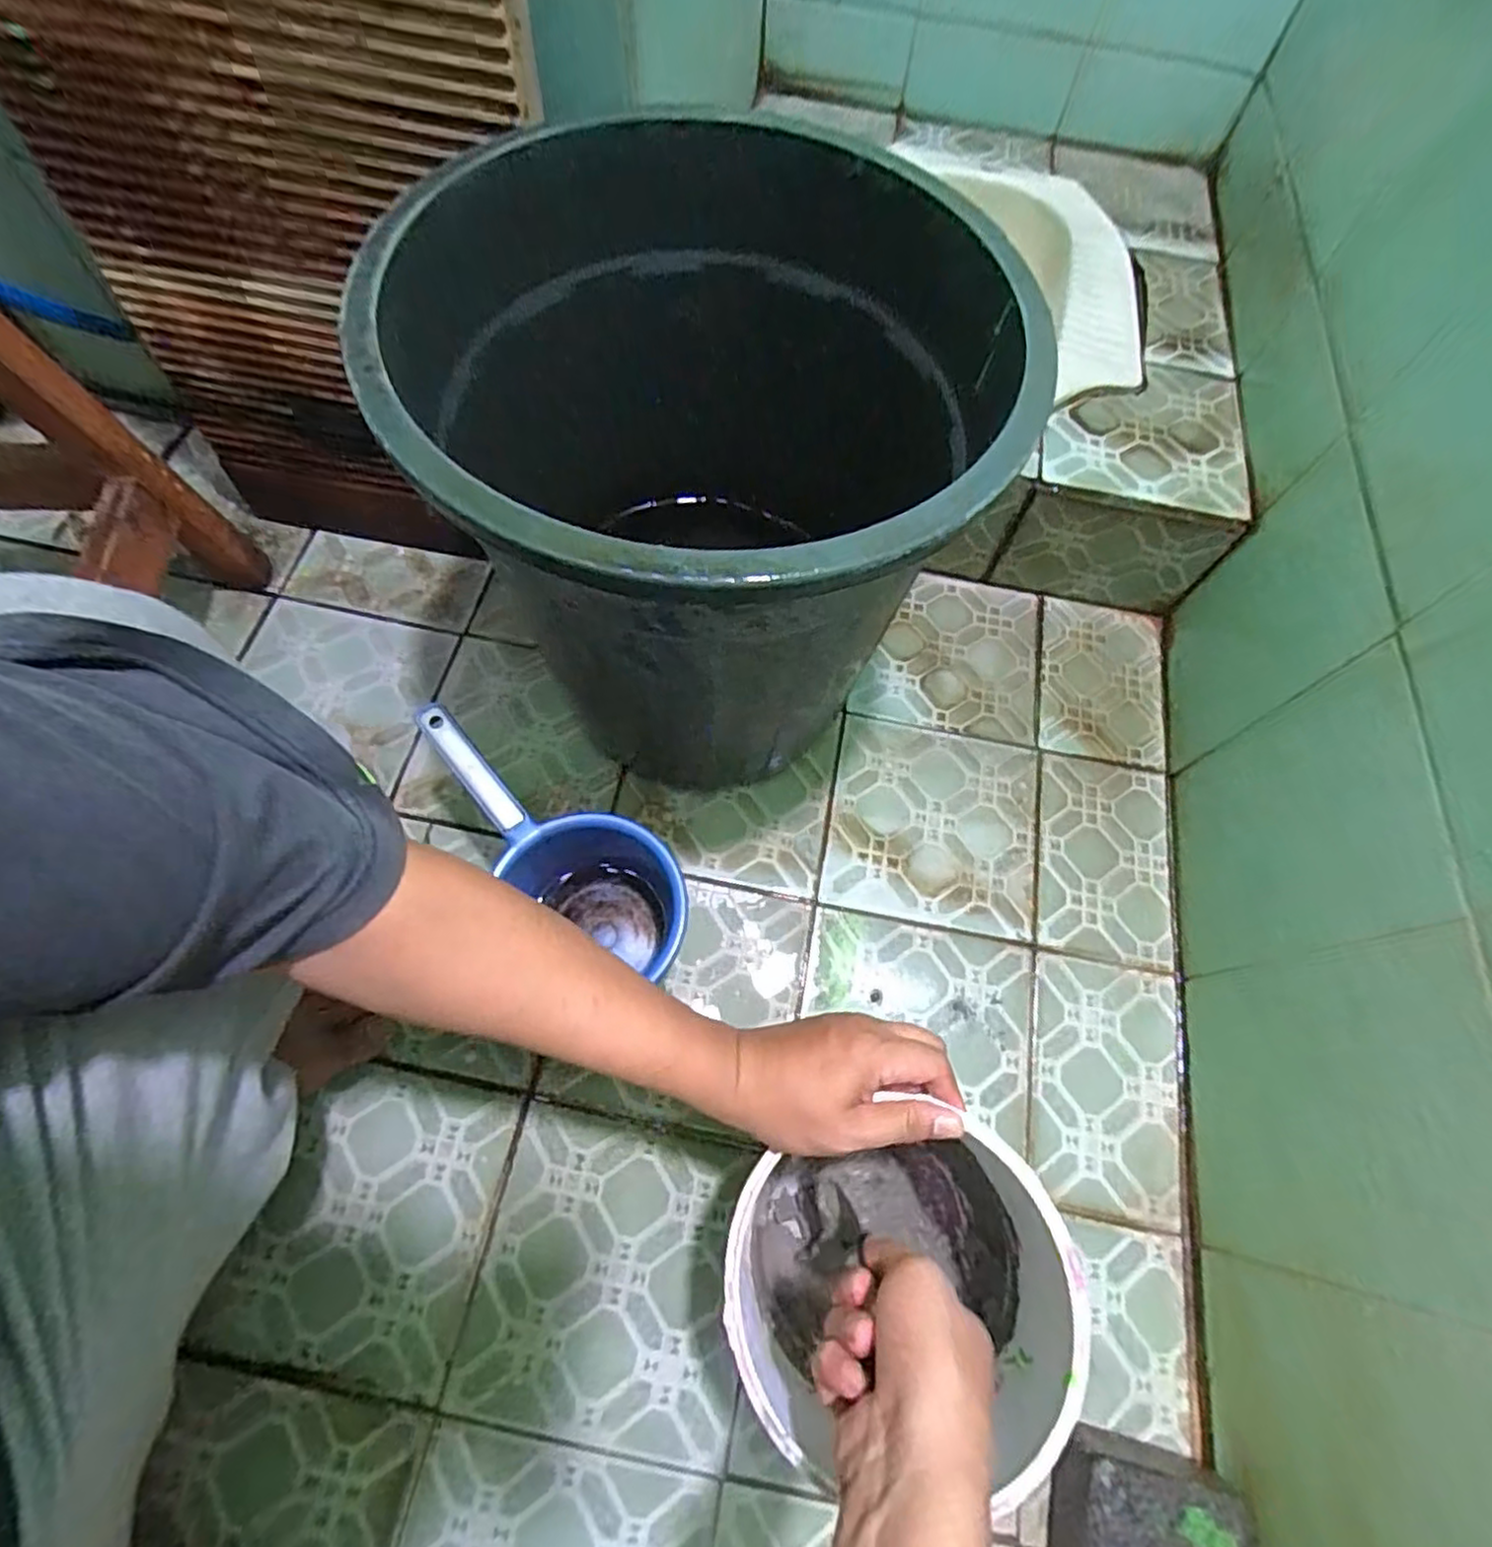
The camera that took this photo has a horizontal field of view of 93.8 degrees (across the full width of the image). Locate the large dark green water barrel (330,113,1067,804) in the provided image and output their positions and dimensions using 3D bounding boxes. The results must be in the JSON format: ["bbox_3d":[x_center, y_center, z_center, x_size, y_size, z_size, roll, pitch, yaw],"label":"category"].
[{"bbox_3d":[-0.029,-0.235,0.571,0.427,0.371,0.465,1,65,-3],"label":"large dark green water barrel"}]

